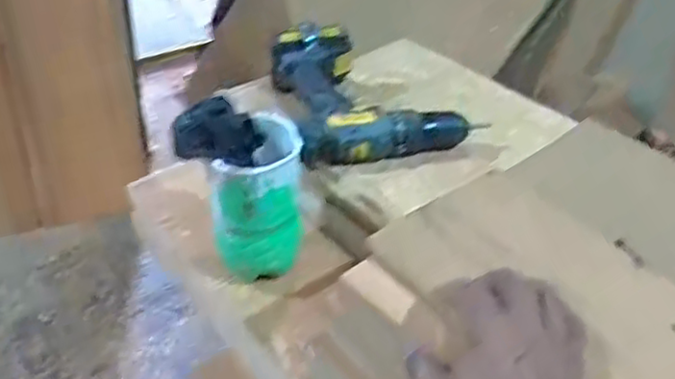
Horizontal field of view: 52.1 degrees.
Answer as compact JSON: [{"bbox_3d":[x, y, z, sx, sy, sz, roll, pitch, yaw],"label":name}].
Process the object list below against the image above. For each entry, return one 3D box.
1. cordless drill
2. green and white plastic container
[{"bbox_3d":[0.036,-0.122,0.827,0.198,0.067,0.226,-7,44,-15],"label":"cordless drill"},{"bbox_3d":[-0.078,0.011,0.698,0.089,0.146,0.088,2,42,-6],"label":"green and white plastic container"}]

